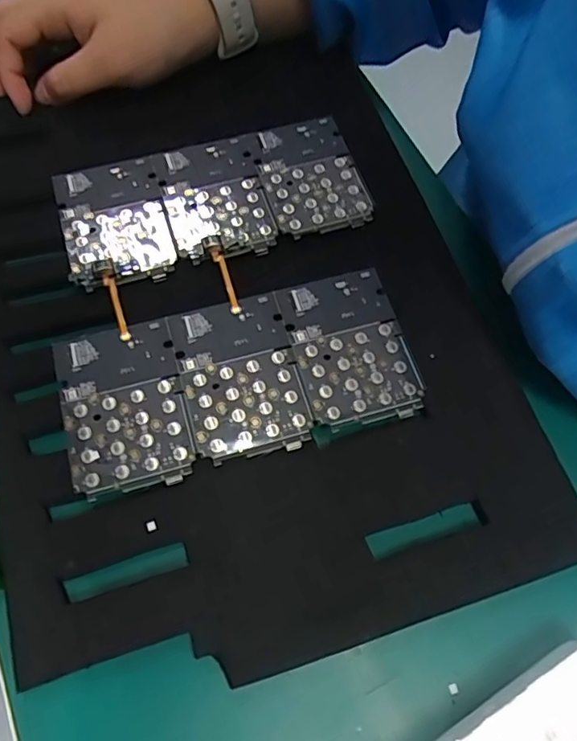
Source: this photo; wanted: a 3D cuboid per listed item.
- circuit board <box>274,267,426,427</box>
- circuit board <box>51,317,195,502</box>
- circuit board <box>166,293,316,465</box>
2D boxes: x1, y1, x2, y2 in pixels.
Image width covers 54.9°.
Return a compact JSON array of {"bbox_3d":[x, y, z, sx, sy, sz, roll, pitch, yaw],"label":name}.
[{"bbox_3d":[0.030,-0.013,0.274,0.054,0.004,0.078,-15,67,-9],"label":"circuit board"},{"bbox_3d":[-0.077,0.016,0.259,0.054,0.007,0.079,-14,67,-8],"label":"circuit board"},{"bbox_3d":[-0.023,0.001,0.265,0.054,0.004,0.078,-14,67,-8],"label":"circuit board"}]

